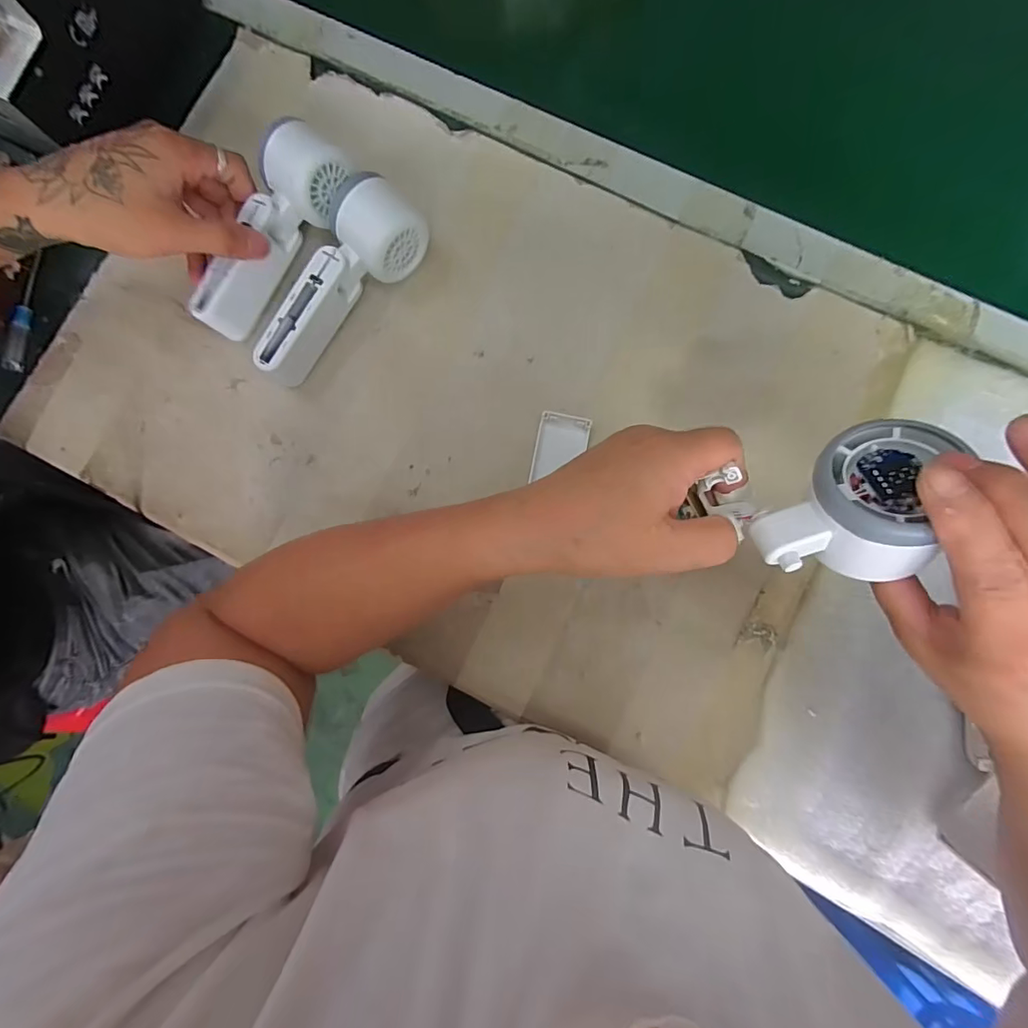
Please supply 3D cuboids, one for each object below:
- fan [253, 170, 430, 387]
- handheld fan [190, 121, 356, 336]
[{"bbox_3d":[-0.131,-0.173,0.372,0.055,0.052,0.172,36,87,5],"label":"fan"},{"bbox_3d":[-0.187,-0.210,0.371,0.053,0.052,0.157,33,87,5],"label":"handheld fan"}]

